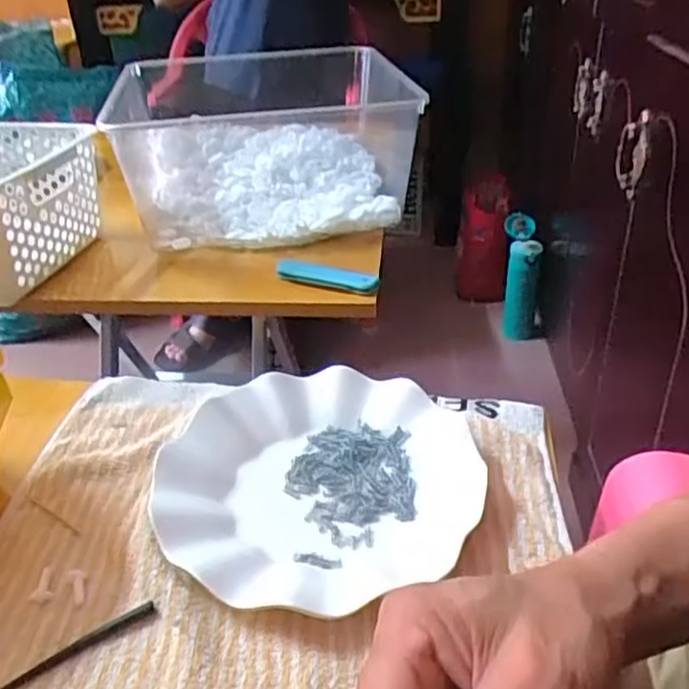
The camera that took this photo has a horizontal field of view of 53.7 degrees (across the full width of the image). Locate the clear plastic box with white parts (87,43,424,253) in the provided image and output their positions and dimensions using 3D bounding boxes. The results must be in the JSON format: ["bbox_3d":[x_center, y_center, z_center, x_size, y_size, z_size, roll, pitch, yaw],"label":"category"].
[{"bbox_3d":[-0.089,-0.244,0.790,0.327,0.130,0.319,-3,33,-1],"label":"clear plastic box with white parts"}]

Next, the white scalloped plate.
[{"bbox_3d":[-0.015,0.071,0.397,0.178,0.020,0.169,-2,33,1],"label":"white scalloped plate"}]

